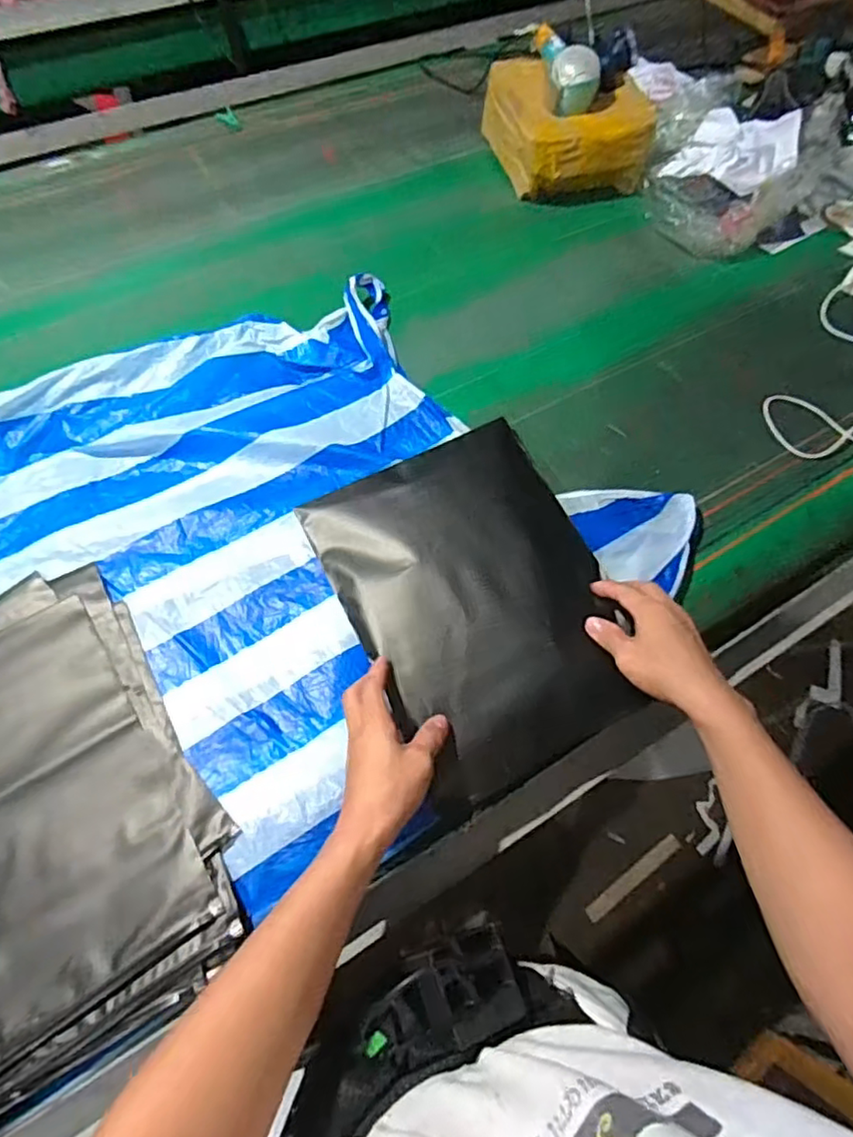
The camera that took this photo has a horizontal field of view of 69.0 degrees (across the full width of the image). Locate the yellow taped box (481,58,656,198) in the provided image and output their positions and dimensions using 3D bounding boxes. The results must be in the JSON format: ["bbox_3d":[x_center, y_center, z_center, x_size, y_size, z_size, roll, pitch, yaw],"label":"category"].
[{"bbox_3d":[0.229,-0.711,1.007,0.218,0.121,0.237,-11,63,-8],"label":"yellow taped box"}]

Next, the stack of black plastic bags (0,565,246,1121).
[{"bbox_3d":[-0.360,0.210,0.544,0.286,0.024,0.404,-31,68,-17],"label":"stack of black plastic bags"}]

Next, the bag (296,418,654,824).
[{"bbox_3d":[0.056,0.025,0.610,0.252,0.040,0.332,-23,64,-13],"label":"bag"}]

